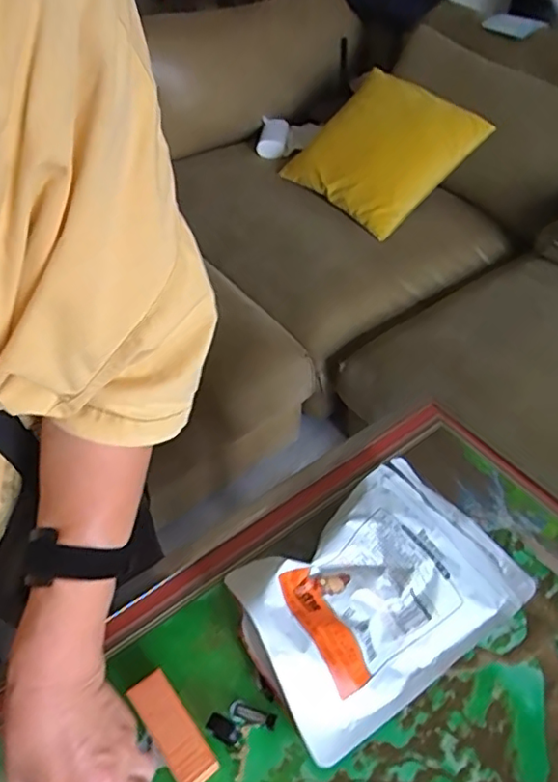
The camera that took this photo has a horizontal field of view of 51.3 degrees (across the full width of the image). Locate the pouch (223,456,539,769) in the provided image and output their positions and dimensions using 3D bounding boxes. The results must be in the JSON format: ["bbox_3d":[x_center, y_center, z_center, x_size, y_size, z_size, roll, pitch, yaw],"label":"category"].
[{"bbox_3d":[0.085,0.170,0.499,0.234,0.038,0.164,-24,71,-29],"label":"pouch"}]

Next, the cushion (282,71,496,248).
[{"bbox_3d":[0.263,-0.645,1.555,0.374,0.099,0.412,-49,59,5],"label":"cushion"}]

